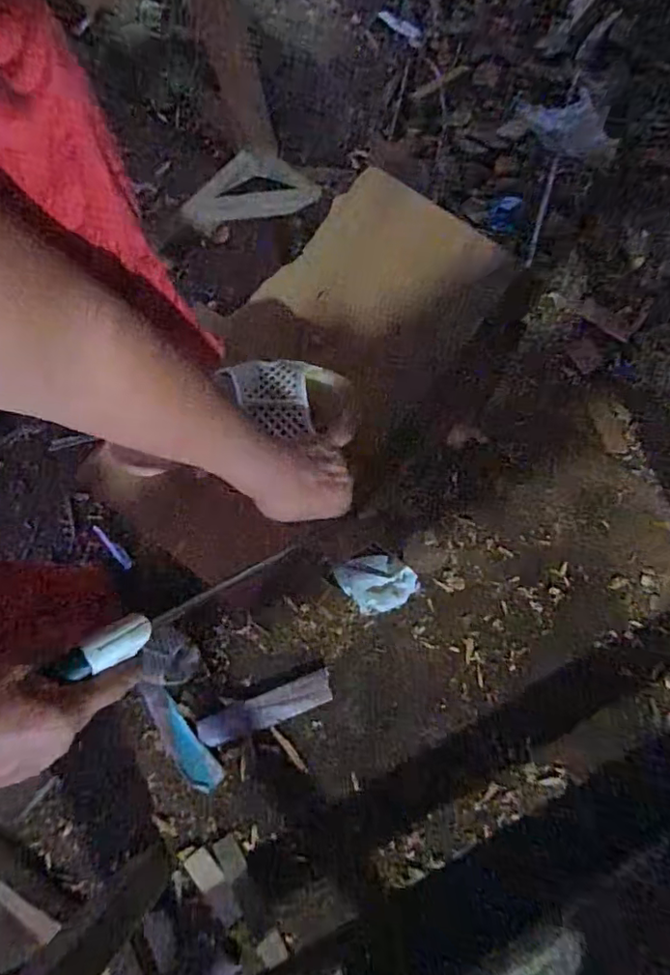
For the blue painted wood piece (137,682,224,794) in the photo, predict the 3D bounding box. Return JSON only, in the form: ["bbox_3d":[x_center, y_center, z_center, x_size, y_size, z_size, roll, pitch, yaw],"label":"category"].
[{"bbox_3d":[-0.263,0.416,0.940,0.058,0.011,0.201,-39,81,7],"label":"blue painted wood piece"}]

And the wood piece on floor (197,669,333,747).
[{"bbox_3d":[-0.117,0.374,0.944,0.230,0.016,0.054,-20,75,-4],"label":"wood piece on floor"}]

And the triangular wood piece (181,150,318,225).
[{"bbox_3d":[-0.103,-0.369,0.692,0.159,0.033,0.066,-6,77,1],"label":"triangular wood piece"}]

